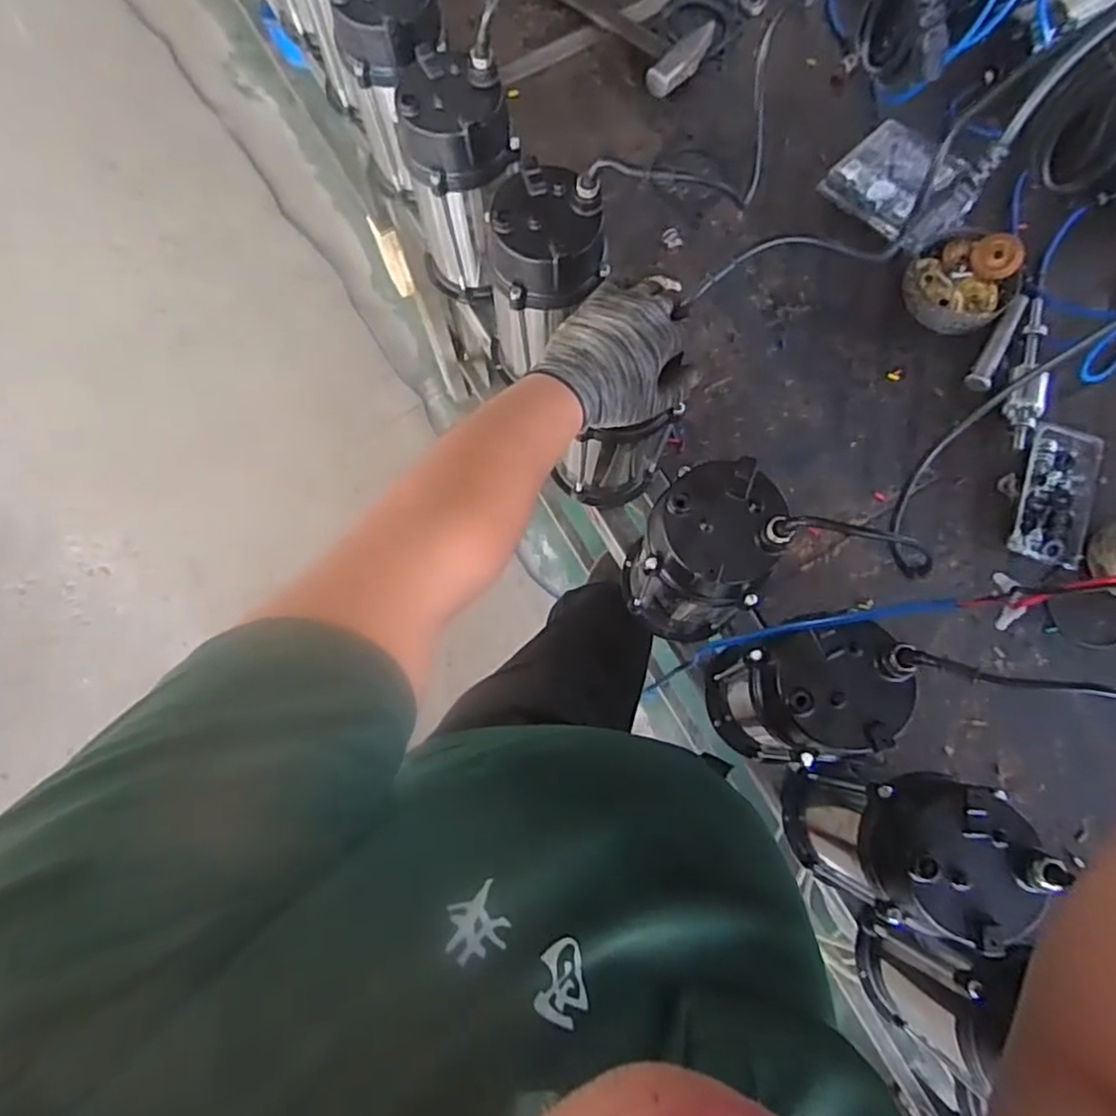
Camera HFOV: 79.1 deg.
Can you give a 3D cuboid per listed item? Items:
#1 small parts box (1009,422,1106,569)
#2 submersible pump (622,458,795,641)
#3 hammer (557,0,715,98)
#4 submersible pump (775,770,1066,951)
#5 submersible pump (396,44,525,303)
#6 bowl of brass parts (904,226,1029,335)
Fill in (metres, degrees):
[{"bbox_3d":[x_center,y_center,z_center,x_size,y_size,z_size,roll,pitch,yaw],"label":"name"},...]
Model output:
[{"bbox_3d":[0.619,-0.079,0.836,0.087,0.027,0.172,18,77,5],"label":"small parts box"},{"bbox_3d":[0.143,0.003,0.694,0.117,0.260,0.121,0,76,0],"label":"submersible pump"},{"bbox_3d":[0.091,-0.798,1.000,0.269,0.031,0.124,38,79,9],"label":"hammer"},{"bbox_3d":[0.294,0.244,0.627,0.140,0.252,0.146,-5,76,-1],"label":"submersible pump"},{"bbox_3d":[-0.109,-0.422,0.793,0.127,0.250,0.147,-6,76,-1],"label":"submersible pump"},{"bbox_3d":[0.539,-0.372,0.900,0.130,0.057,0.139,0,76,0],"label":"bowl of brass parts"}]

